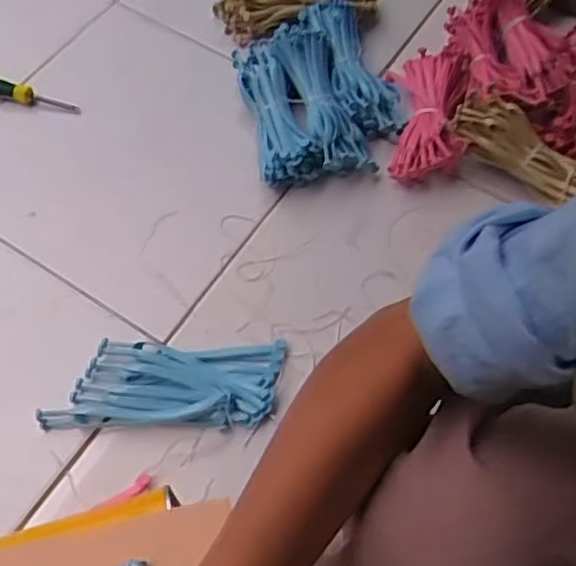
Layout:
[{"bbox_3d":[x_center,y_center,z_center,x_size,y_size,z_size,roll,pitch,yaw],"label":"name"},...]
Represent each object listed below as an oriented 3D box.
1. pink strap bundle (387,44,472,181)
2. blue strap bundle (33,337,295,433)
[{"bbox_3d":[0.182,-0.223,0.890,0.097,0.056,0.192,10,63,2],"label":"pink strap bundle"},{"bbox_3d":[-0.132,0.105,0.731,0.248,0.020,0.096,0,63,-3],"label":"blue strap bundle"}]

